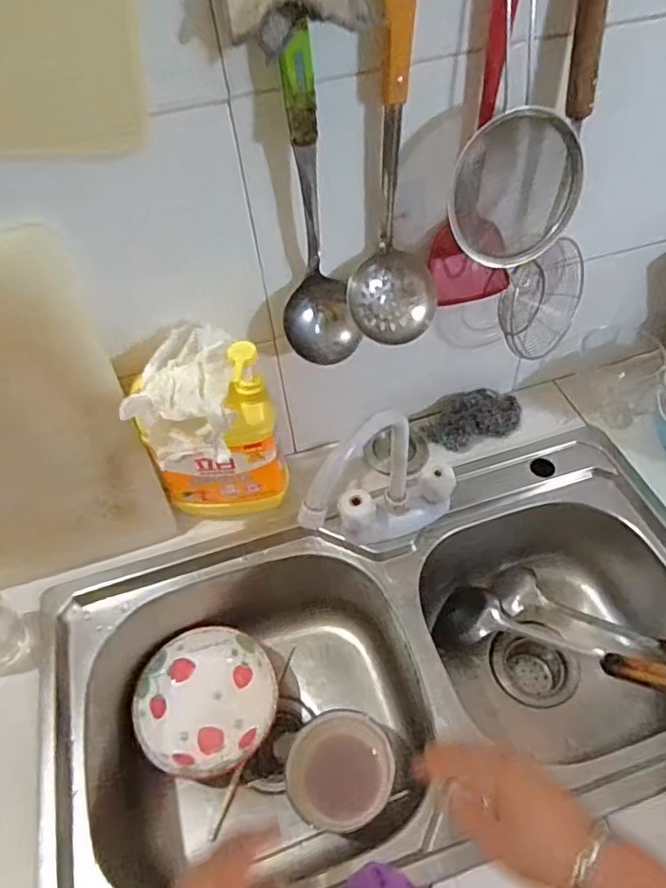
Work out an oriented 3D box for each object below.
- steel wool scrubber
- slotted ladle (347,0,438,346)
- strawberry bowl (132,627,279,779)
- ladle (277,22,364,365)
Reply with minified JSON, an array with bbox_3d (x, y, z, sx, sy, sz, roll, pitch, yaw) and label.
[{"bbox_3d":[0.194,-0.037,0.805,0.134,0.032,0.072,-12,52,-4],"label":"steel wool scrubber"},{"bbox_3d":[0.053,-0.239,0.520,0.088,0.333,0.068,3,52,8],"label":"slotted ladle"},{"bbox_3d":[-0.157,0.326,0.746,0.164,0.070,0.169,-3,52,3],"label":"strawberry bowl"},{"bbox_3d":[-0.024,-0.201,0.534,0.071,0.293,0.056,-20,53,-11],"label":"ladle"}]

